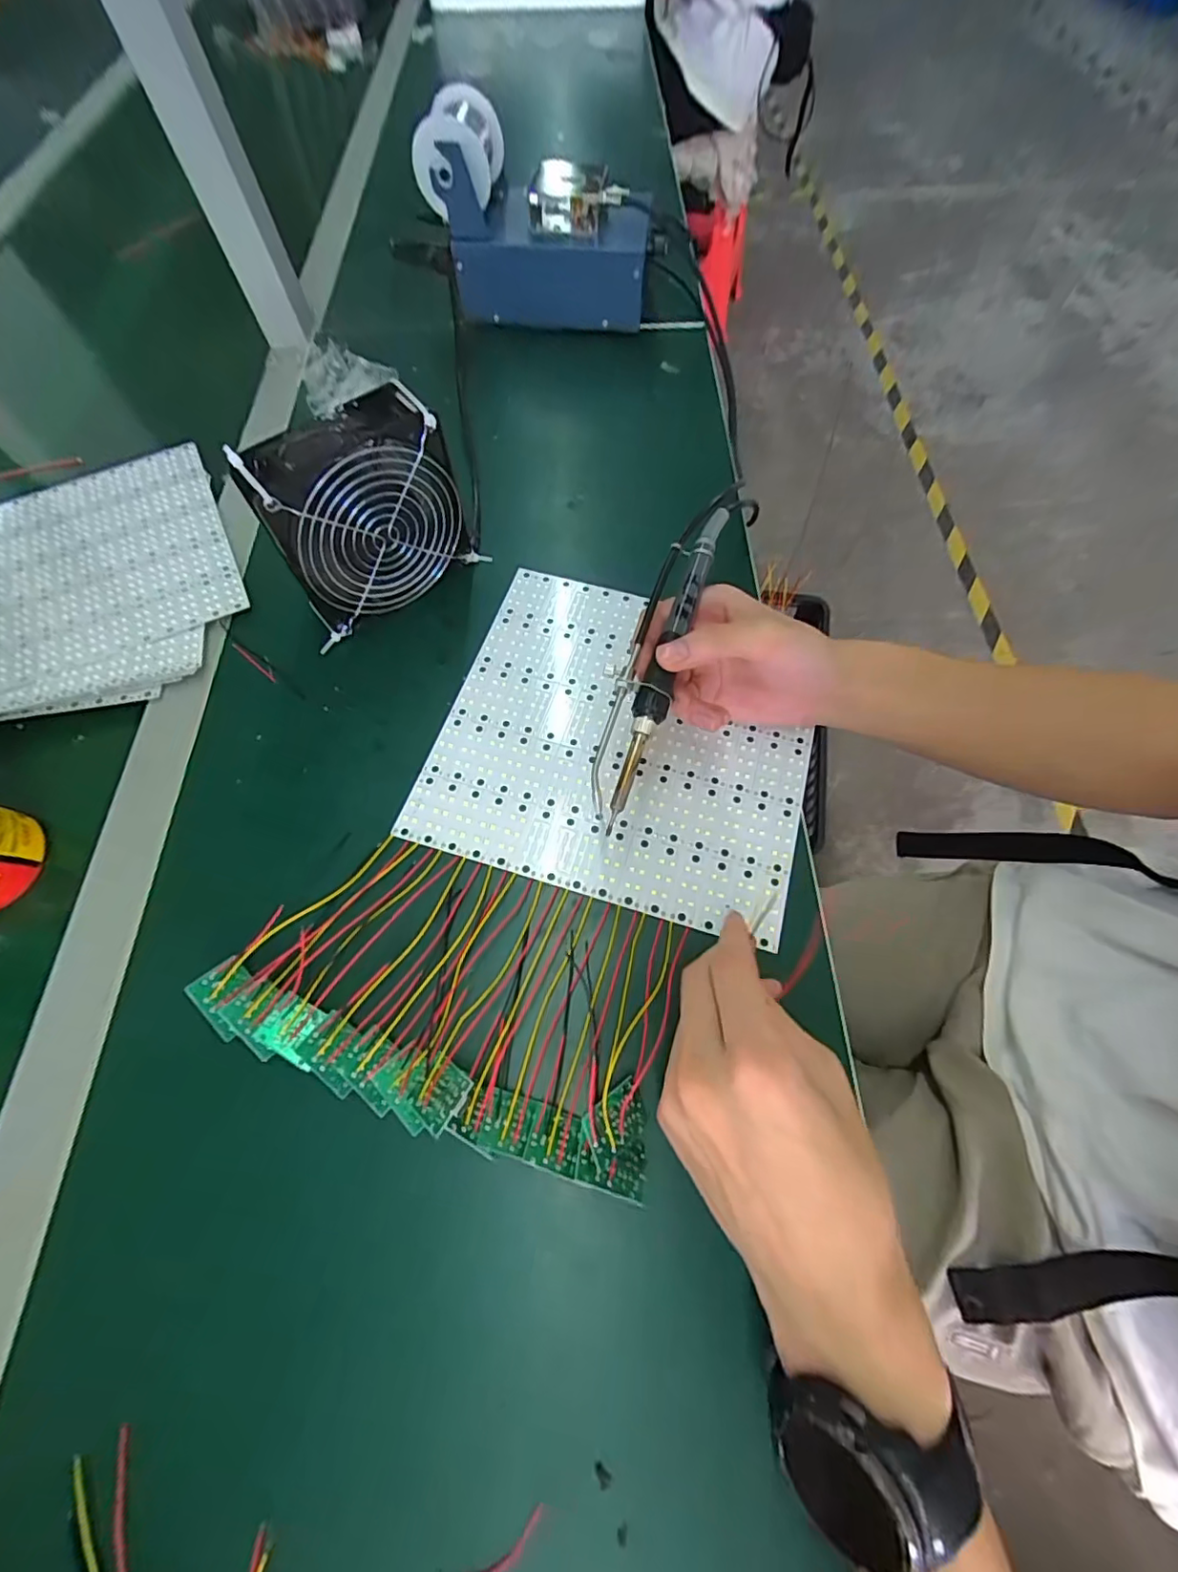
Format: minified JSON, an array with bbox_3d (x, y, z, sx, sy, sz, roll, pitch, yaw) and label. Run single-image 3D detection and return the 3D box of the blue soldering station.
[{"bbox_3d":[-0.040,-0.505,0.510,0.188,0.127,0.111,12,67,7],"label":"blue soldering station"}]

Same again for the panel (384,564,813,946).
[{"bbox_3d":[0.025,-0.035,0.377,0.236,0.006,0.221,15,67,8],"label":"panel"}]

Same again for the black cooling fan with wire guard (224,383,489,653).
[{"bbox_3d":[-0.143,-0.173,0.372,0.125,0.120,0.048,-33,69,-13],"label":"black cooling fan with wire guard"}]

